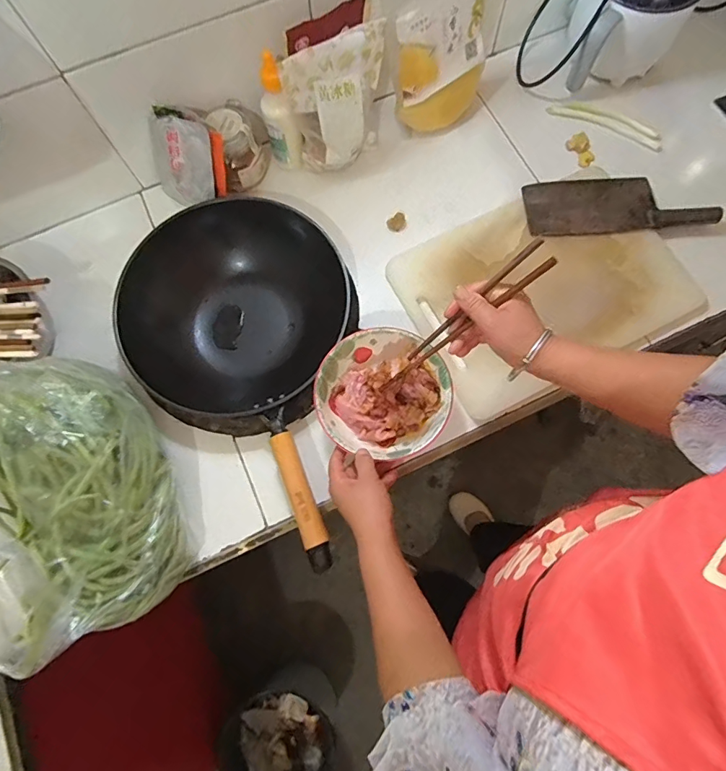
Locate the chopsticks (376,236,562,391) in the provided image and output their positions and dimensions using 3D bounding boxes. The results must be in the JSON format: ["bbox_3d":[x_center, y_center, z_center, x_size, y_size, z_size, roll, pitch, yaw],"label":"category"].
[{"bbox_3d":[0.100,-0.060,0.490,0.240,0.016,0.029,-43,74,35],"label":"chopsticks"}]

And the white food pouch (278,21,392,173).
[{"bbox_3d":[-0.033,-0.403,0.654,0.150,0.179,0.049,-24,76,-5],"label":"white food pouch"}]

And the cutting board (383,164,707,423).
[{"bbox_3d":[0.266,-0.151,0.662,0.386,0.023,0.278,-28,76,-6],"label":"cutting board"}]

